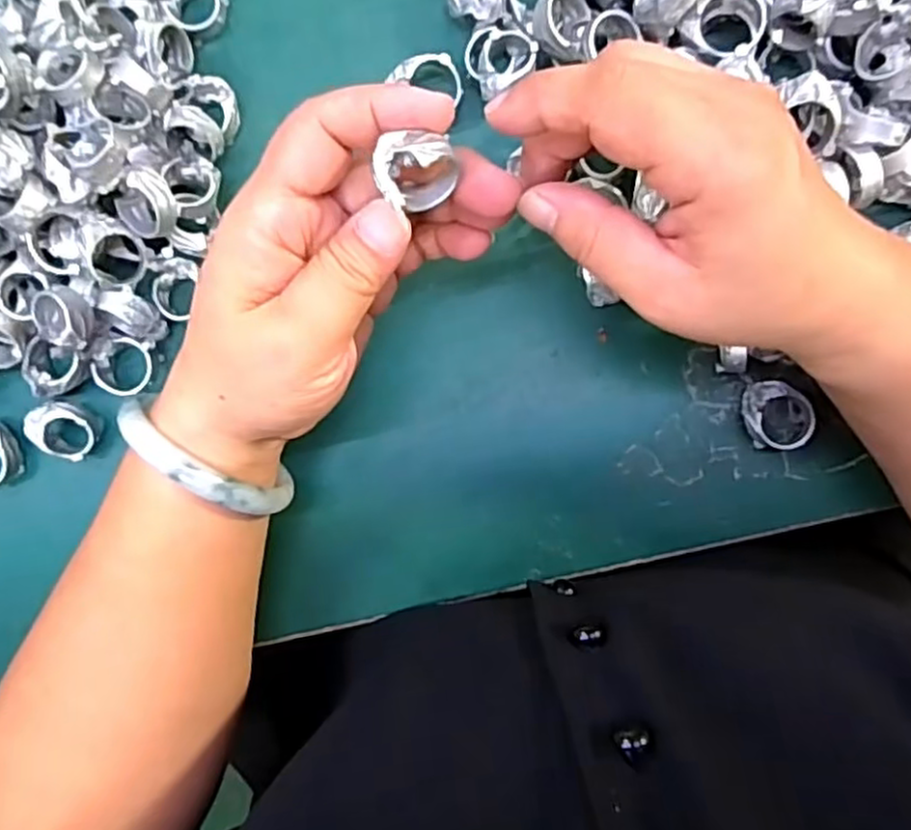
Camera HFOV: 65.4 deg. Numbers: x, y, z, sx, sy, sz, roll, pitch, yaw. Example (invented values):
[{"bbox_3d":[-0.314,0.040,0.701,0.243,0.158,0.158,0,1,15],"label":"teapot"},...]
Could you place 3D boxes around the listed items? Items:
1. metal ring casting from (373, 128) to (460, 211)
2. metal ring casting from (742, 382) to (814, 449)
[{"bbox_3d":[-0.011,-0.073,0.214,0.025,0.026,0.014,-39,86,2],"label":"metal ring casting"},{"bbox_3d":[0.131,0.000,0.289,0.026,0.015,0.028,-7,90,2],"label":"metal ring casting"}]

